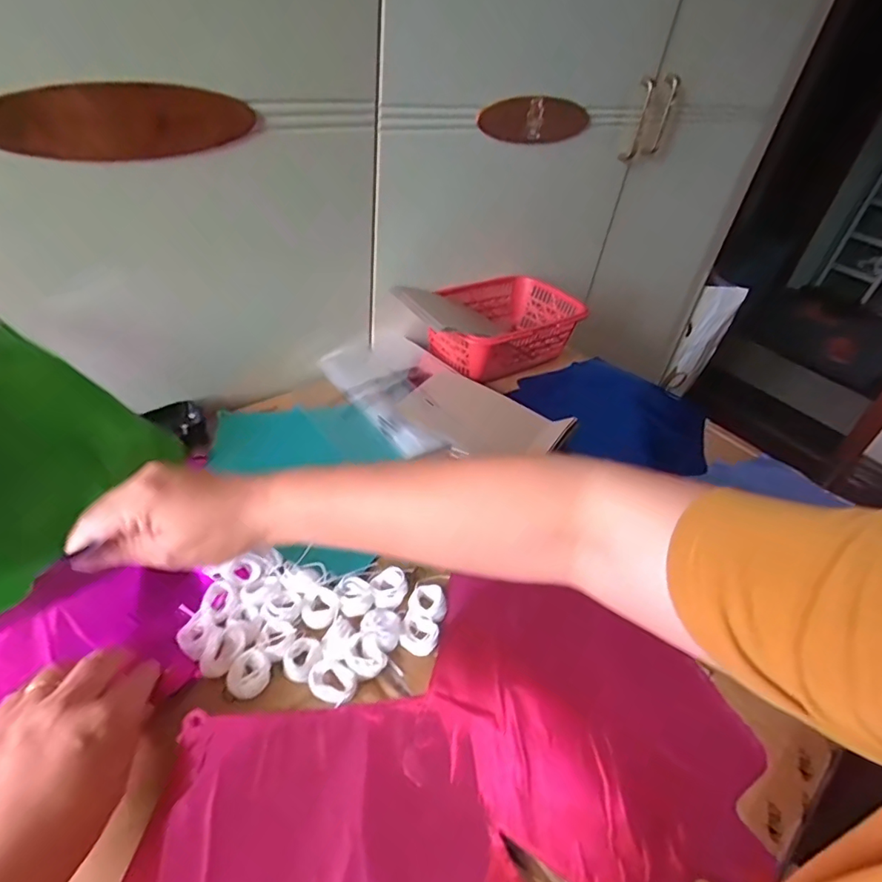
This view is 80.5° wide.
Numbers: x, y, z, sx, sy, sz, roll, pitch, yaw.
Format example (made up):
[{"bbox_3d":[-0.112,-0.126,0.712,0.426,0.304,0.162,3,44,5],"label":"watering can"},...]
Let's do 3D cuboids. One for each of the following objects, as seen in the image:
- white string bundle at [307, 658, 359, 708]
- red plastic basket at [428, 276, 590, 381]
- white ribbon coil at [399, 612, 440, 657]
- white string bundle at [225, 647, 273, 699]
[{"bbox_3d":[-0.073,0.162,0.349,0.032,0.012,0.024,24,42,19],"label":"white string bundle"},{"bbox_3d":[0.084,-0.153,0.707,0.204,0.074,0.145,-19,47,-29],"label":"red plastic basket"},{"bbox_3d":[-0.017,0.141,0.381,0.029,0.008,0.026,21,41,17],"label":"white ribbon coil"},{"bbox_3d":[-0.127,0.155,0.346,0.028,0.014,0.029,4,39,-4],"label":"white string bundle"}]

